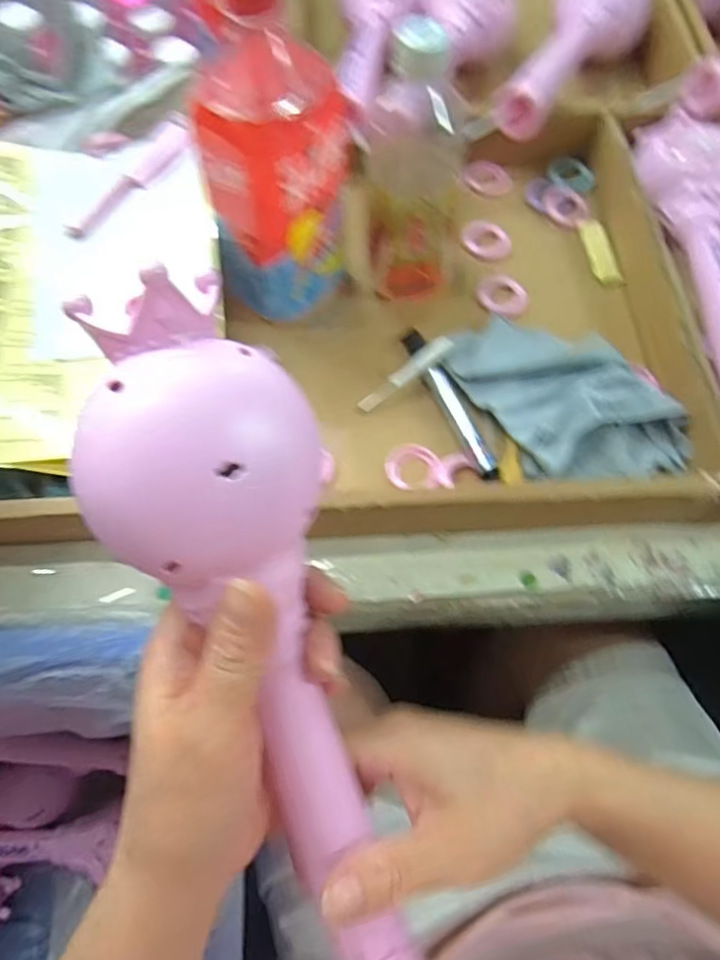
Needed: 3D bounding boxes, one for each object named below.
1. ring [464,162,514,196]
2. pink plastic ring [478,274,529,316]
[{"bbox_3d":[0.119,-0.280,0.560,0.049,0.007,0.037,23,68,10],"label":"ring"},{"bbox_3d":[0.118,-0.153,0.495,0.041,0.007,0.032,23,68,10],"label":"pink plastic ring"}]

